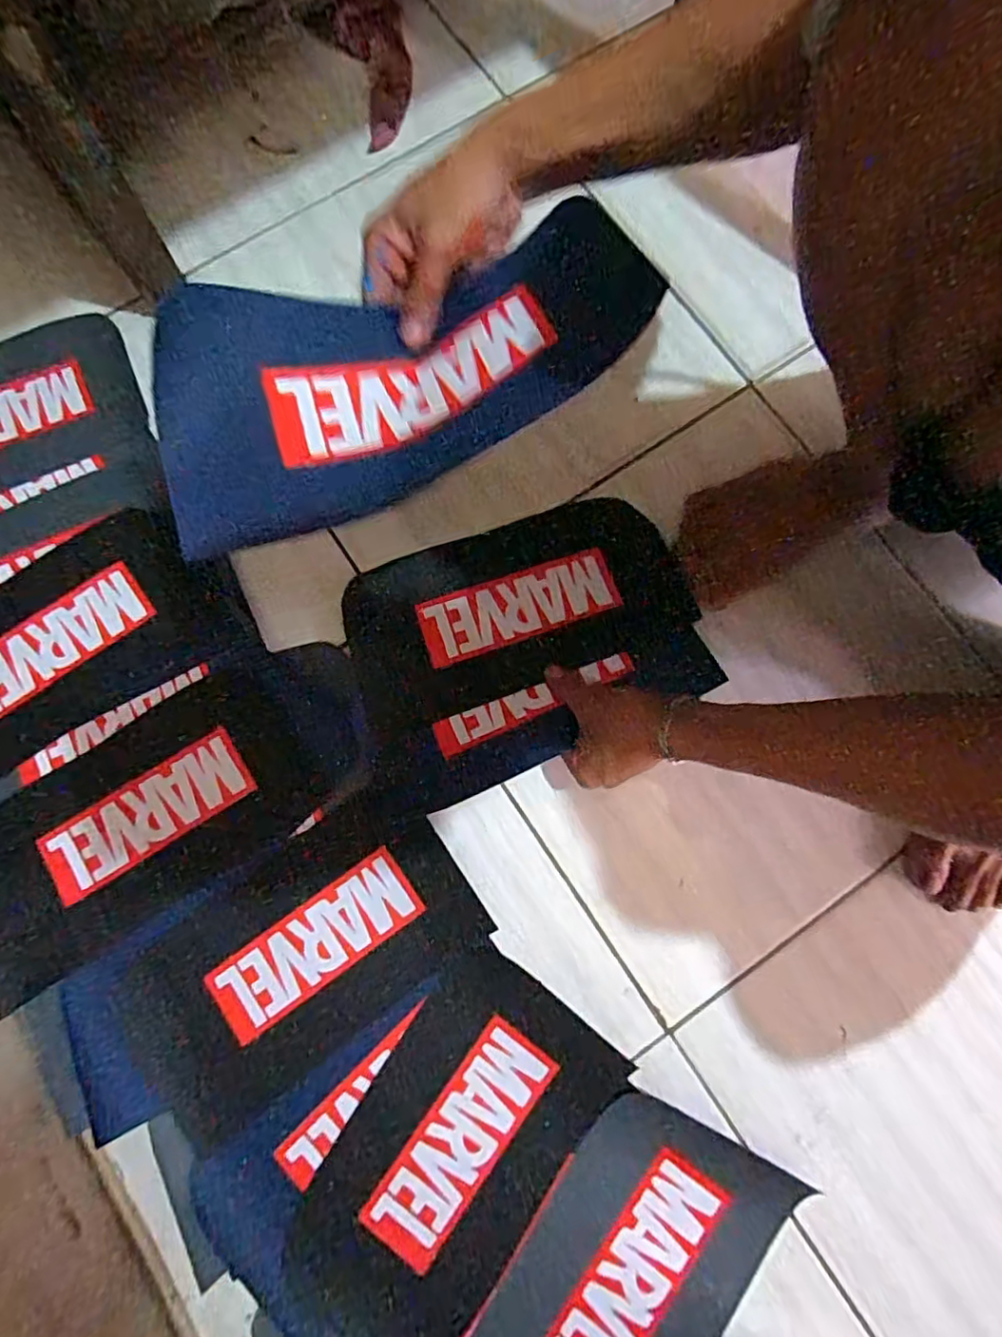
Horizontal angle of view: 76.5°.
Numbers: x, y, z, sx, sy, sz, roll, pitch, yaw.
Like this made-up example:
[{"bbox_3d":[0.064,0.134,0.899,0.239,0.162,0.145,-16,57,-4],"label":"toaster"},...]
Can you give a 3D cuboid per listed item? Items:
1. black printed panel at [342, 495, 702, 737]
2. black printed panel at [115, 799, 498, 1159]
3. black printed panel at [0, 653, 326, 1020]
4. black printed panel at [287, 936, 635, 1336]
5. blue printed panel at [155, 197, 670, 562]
[{"bbox_3d":[0.011,-0.057,0.547,0.286,0.010,0.141,-19,80,-5],"label":"black printed panel"},{"bbox_3d":[-0.154,0.218,0.489,0.266,0.014,0.149,-35,81,-7],"label":"black printed panel"},{"bbox_3d":[-0.292,0.121,0.507,0.281,0.020,0.149,-32,81,-7],"label":"black printed panel"},{"bbox_3d":[-0.041,0.354,0.464,0.145,0.011,0.265,36,80,6],"label":"black printed panel"},{"bbox_3d":[-0.053,-0.176,0.357,0.294,0.050,0.123,-25,80,-5],"label":"blue printed panel"}]

